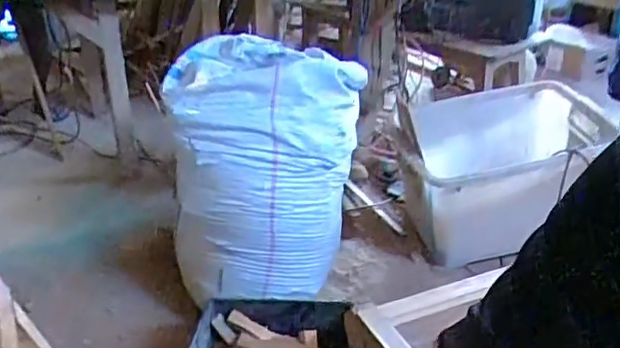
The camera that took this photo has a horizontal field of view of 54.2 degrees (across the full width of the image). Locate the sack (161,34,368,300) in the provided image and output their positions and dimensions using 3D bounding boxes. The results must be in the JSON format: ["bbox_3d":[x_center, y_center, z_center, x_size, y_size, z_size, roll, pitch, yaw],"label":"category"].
[{"bbox_3d":[-0.114,0.000,1.613,0.485,0.612,0.355,1,28,-4],"label":"sack"}]

